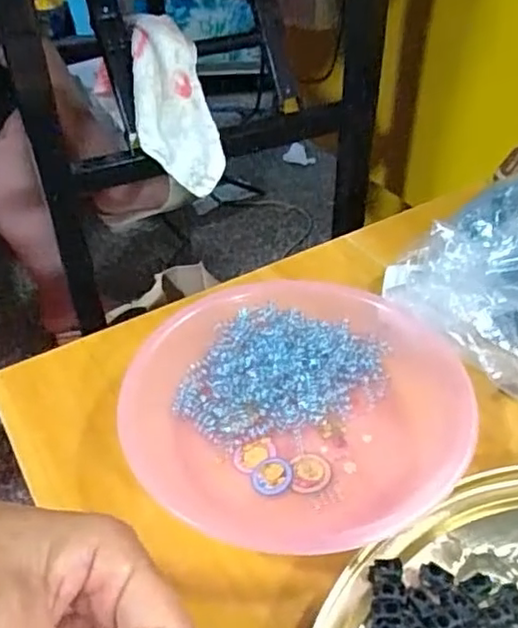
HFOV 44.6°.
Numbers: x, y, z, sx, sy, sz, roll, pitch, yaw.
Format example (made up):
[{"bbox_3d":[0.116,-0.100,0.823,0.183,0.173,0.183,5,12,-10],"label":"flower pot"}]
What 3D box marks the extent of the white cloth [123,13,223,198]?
[{"bbox_3d":[-0.086,-0.204,0.620,0.076,0.172,0.035,-23,14,-26],"label":"white cloth"}]

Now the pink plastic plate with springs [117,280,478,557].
[{"bbox_3d":[0.021,0.049,0.373,0.188,0.033,0.171,-1,42,1],"label":"pink plastic plate with springs"}]

